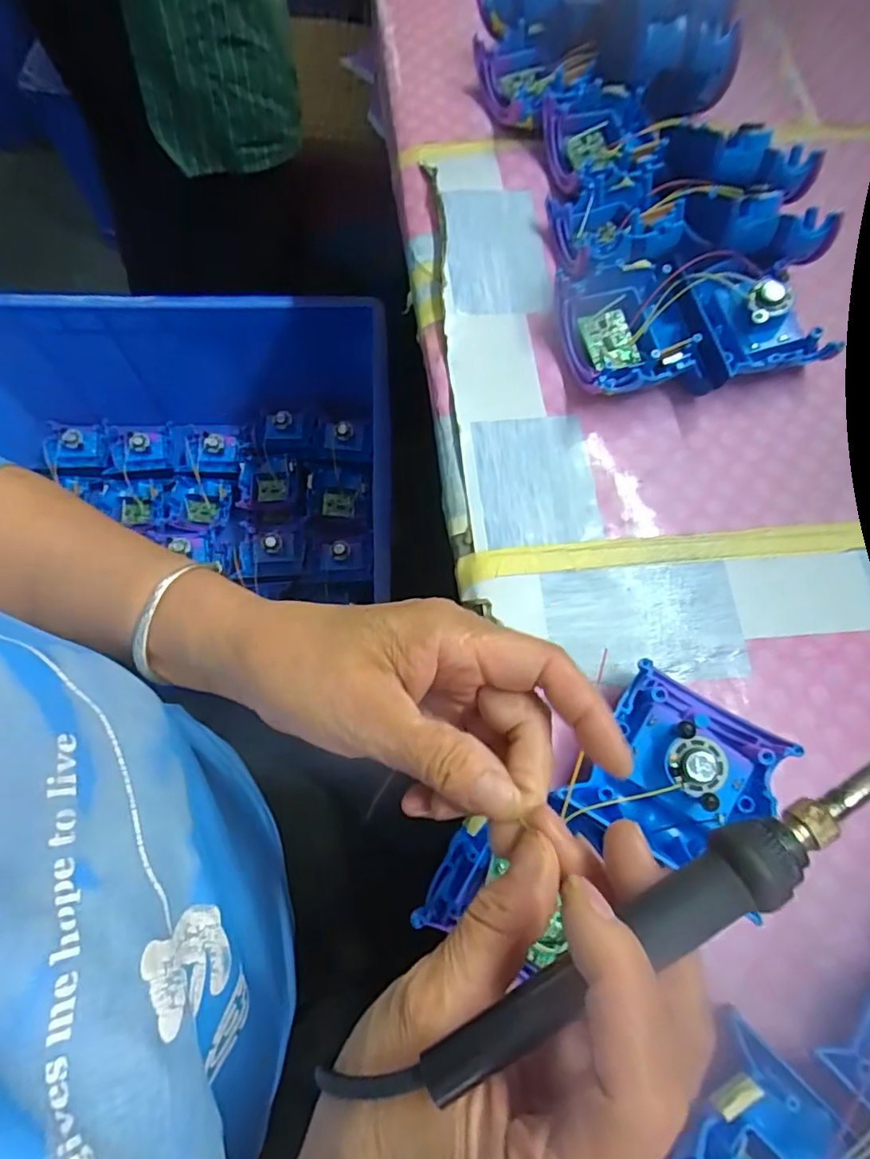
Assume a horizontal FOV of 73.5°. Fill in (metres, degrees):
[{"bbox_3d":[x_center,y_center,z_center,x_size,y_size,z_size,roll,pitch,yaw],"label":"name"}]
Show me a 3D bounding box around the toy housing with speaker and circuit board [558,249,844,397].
[{"bbox_3d":[0.156,-0.158,0.370,0.151,0.042,0.084,-5,71,-3],"label":"toy housing with speaker and circuit board"}]

